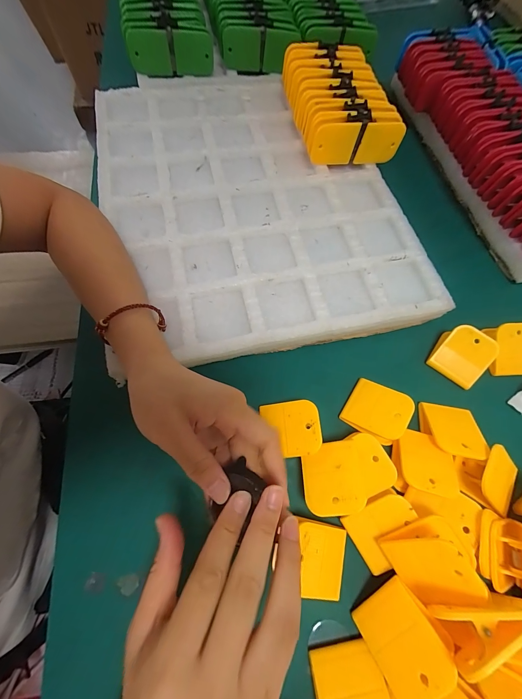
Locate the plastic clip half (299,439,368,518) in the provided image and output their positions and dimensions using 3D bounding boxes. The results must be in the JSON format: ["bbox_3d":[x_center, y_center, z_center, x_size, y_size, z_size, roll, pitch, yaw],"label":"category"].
[{"bbox_3d":[0.058,0.104,0.229,0.046,0.004,0.054,-11,55,12],"label":"plastic clip half"}]

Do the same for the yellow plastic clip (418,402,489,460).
[{"bbox_3d":[0.179,0.074,0.262,0.050,0.023,0.047,12,67,2],"label":"yellow plastic clip"}]

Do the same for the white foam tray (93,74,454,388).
[{"bbox_3d":[-0.017,-0.208,0.357,0.351,0.040,0.446,-12,68,-8],"label":"white foam tray"}]

